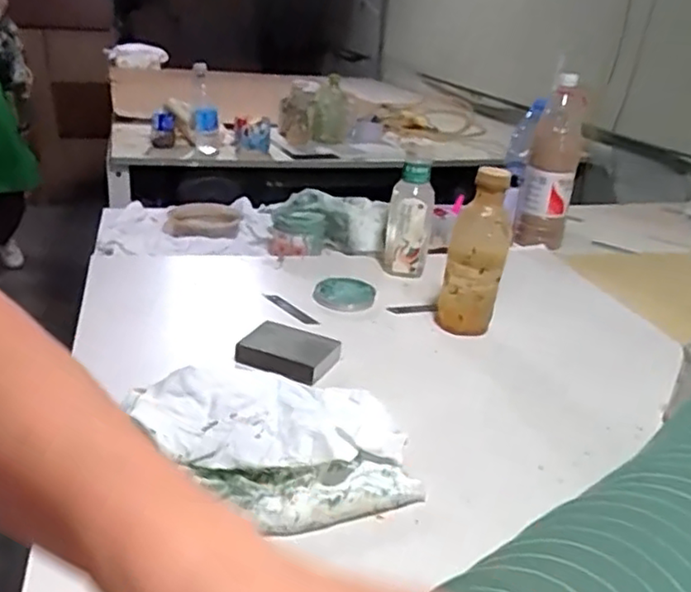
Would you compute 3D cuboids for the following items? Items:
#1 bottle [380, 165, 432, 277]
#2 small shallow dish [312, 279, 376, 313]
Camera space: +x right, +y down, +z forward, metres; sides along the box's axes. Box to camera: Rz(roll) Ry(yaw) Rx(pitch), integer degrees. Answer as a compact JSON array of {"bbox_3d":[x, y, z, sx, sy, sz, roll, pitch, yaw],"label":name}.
[{"bbox_3d":[0.096,-0.114,0.977,0.068,0.166,0.060,6,24,2],"label":"bottle"},{"bbox_3d":[-0.003,-0.001,0.904,0.076,0.017,0.086,16,26,23],"label":"small shallow dish"}]

